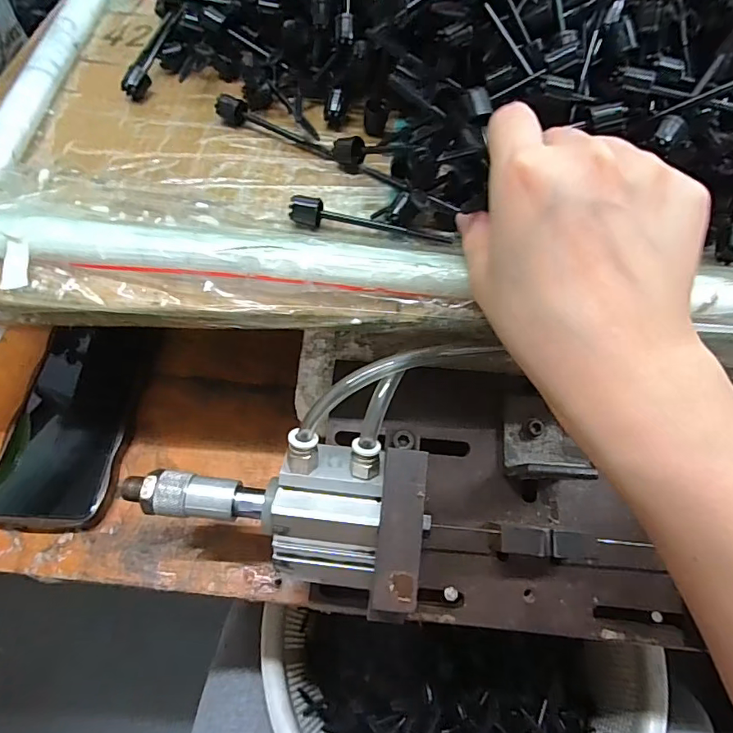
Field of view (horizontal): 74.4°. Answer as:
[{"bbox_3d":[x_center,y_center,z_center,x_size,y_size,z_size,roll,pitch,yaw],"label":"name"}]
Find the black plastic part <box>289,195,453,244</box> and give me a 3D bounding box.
[{"bbox_3d":[0.002,-0.077,0.259,0.086,0.012,0.010,9,58,-2],"label":"black plastic part"}]

